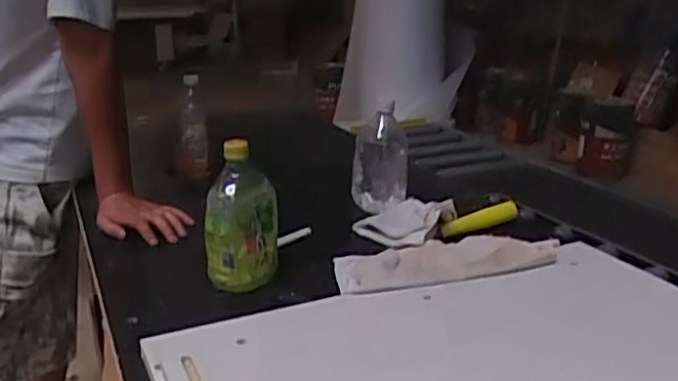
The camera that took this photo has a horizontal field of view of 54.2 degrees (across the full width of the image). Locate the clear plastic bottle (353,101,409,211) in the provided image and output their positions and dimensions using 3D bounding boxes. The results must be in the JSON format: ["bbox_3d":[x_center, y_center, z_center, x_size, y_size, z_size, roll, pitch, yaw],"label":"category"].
[{"bbox_3d":[0.071,-0.053,1.126,0.091,0.180,0.070,1,18,3],"label":"clear plastic bottle"}]

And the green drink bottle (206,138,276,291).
[{"bbox_3d":[-0.122,0.032,0.835,0.084,0.173,0.075,0,18,-1],"label":"green drink bottle"}]

